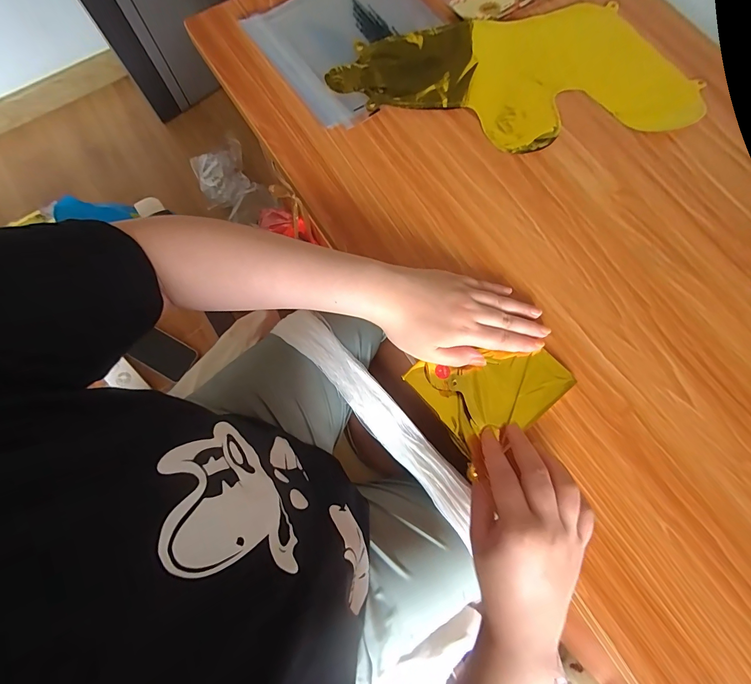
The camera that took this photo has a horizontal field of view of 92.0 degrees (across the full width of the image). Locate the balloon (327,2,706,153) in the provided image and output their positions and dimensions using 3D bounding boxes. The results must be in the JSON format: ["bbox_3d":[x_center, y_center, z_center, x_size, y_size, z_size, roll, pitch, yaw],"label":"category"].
[{"bbox_3d":[0.164,-0.313,0.437,0.401,0.012,0.197,-13,77,-2],"label":"balloon"}]

